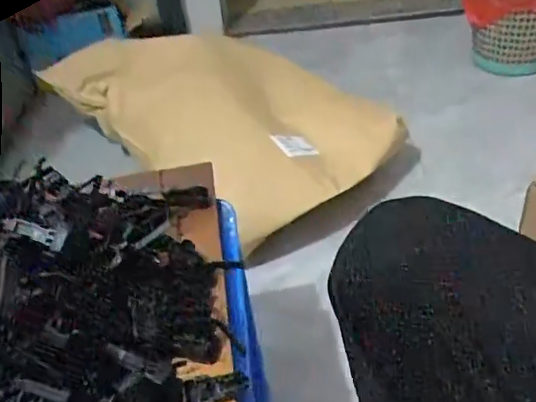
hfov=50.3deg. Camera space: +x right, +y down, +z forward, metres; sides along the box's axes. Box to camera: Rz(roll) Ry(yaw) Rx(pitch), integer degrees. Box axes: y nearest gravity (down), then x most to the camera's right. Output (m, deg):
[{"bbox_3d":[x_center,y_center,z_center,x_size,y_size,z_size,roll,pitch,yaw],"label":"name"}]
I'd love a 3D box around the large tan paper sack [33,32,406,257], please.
[{"bbox_3d":[-0.109,-0.203,1.141,0.656,0.133,0.389,38,76,22],"label":"large tan paper sack"}]

